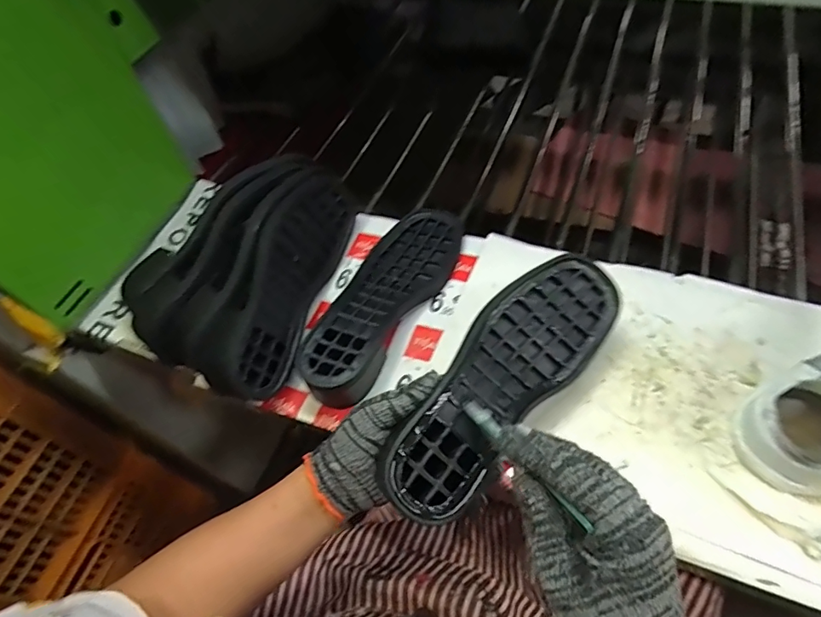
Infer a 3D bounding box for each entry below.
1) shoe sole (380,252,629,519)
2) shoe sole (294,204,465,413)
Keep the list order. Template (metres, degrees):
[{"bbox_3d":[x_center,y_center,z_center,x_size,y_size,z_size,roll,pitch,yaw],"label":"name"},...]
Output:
[{"bbox_3d":[0.075,0.050,0.377,0.087,0.042,0.252,46,59,4],"label":"shoe sole"},{"bbox_3d":[-0.023,-0.019,0.503,0.091,0.039,0.262,18,59,17],"label":"shoe sole"}]

